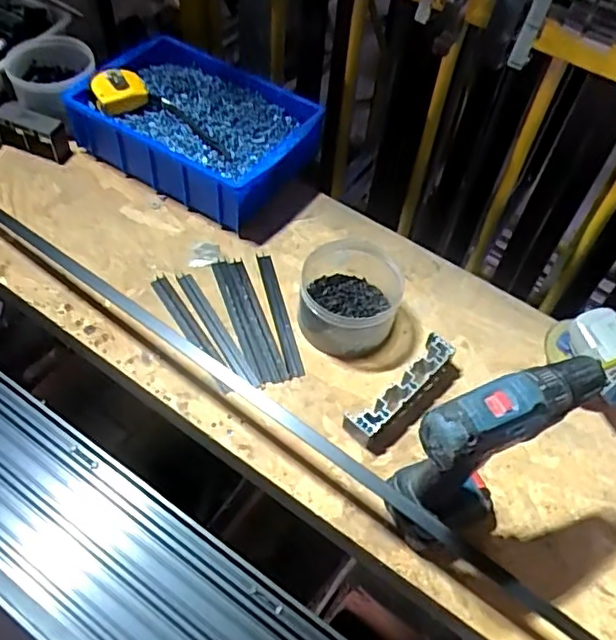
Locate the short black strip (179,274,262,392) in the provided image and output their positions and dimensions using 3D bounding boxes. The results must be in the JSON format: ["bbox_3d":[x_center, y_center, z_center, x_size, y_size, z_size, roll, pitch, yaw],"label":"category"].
[{"bbox_3d":[-0.106,0.011,0.729,0.020,0.012,0.171,-25,61,-21],"label":"short black strip"}]

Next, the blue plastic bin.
[{"bbox_3d":[-0.161,-0.268,0.844,0.312,0.087,0.197,31,58,15],"label":"blue plastic bin"}]

